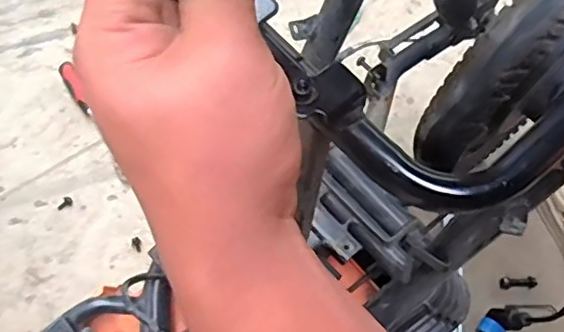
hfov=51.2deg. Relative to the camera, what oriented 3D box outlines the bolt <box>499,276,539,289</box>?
[{"bbox_3d":[0.345,0.170,0.859,0.053,0.009,0.018,0,66,-1],"label":"bolt"}]

